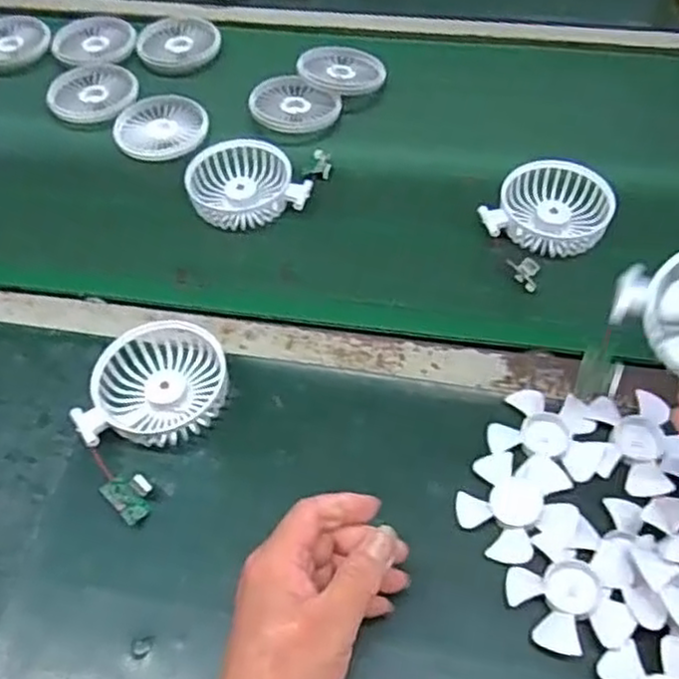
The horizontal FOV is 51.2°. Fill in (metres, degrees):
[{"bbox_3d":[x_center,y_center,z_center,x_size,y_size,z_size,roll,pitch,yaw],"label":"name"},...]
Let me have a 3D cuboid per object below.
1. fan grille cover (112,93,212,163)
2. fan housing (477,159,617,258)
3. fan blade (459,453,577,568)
[{"bbox_3d":[-0.177,-0.209,0.692,0.085,0.015,0.088,-32,59,-19],"label":"fan grille cover"},{"bbox_3d":[0.175,-0.111,0.596,0.101,0.027,0.084,11,56,10],"label":"fan housing"},{"bbox_3d":[0.113,0.105,0.452,0.070,0.013,0.070,-1,54,1],"label":"fan blade"}]

